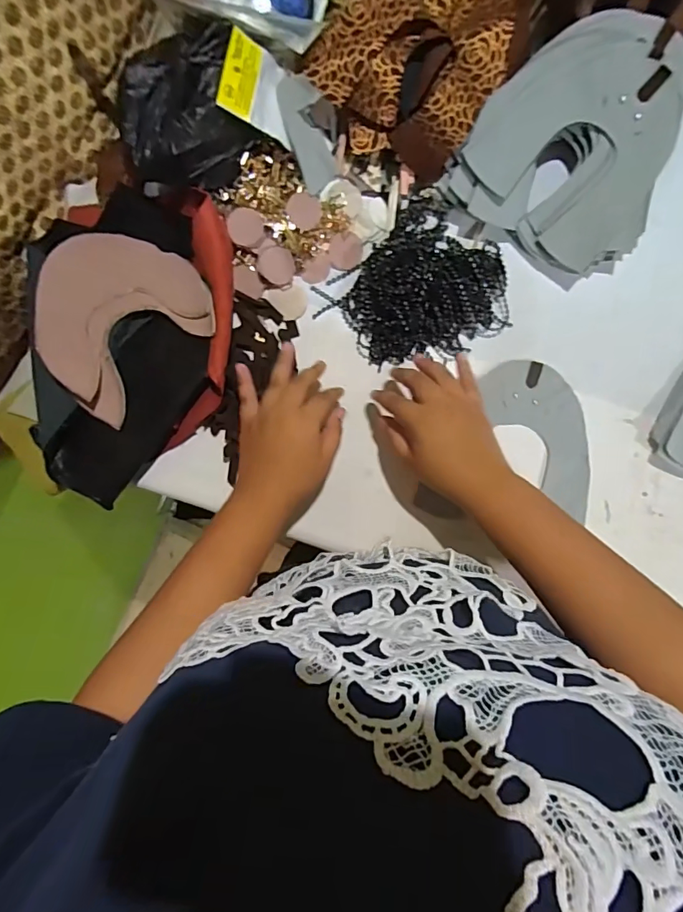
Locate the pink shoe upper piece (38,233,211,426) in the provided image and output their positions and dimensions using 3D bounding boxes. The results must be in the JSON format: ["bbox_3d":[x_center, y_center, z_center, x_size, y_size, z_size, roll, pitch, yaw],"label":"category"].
[{"bbox_3d":[-0.216,-0.145,0.456,0.156,0.044,0.175,-39,85,1],"label":"pink shoe upper piece"}]

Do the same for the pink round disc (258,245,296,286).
[{"bbox_3d":[-0.063,-0.186,0.463,0.036,0.004,0.032,28,98,-16],"label":"pink round disc"}]

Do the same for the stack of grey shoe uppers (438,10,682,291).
[{"bbox_3d":[0.220,-0.286,0.436,0.177,0.056,0.204,35,89,5],"label":"stack of grey shoe uppers"}]

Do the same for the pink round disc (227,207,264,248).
[{"bbox_3d":[-0.093,-0.220,0.457,0.037,0.004,0.033,19,103,4],"label":"pink round disc"}]

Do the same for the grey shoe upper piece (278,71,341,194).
[{"bbox_3d":[-0.031,-0.308,0.450,0.038,0.024,0.109,-12,86,3],"label":"grey shoe upper piece"}]

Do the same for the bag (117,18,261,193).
[{"bbox_3d":[-0.138,-0.321,0.447,0.110,0.079,0.131,22,88,5],"label":"bag"}]

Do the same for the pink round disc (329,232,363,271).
[{"bbox_3d":[0.004,-0.203,0.472,0.033,0.004,0.033,2,110,-11],"label":"pink round disc"}]

